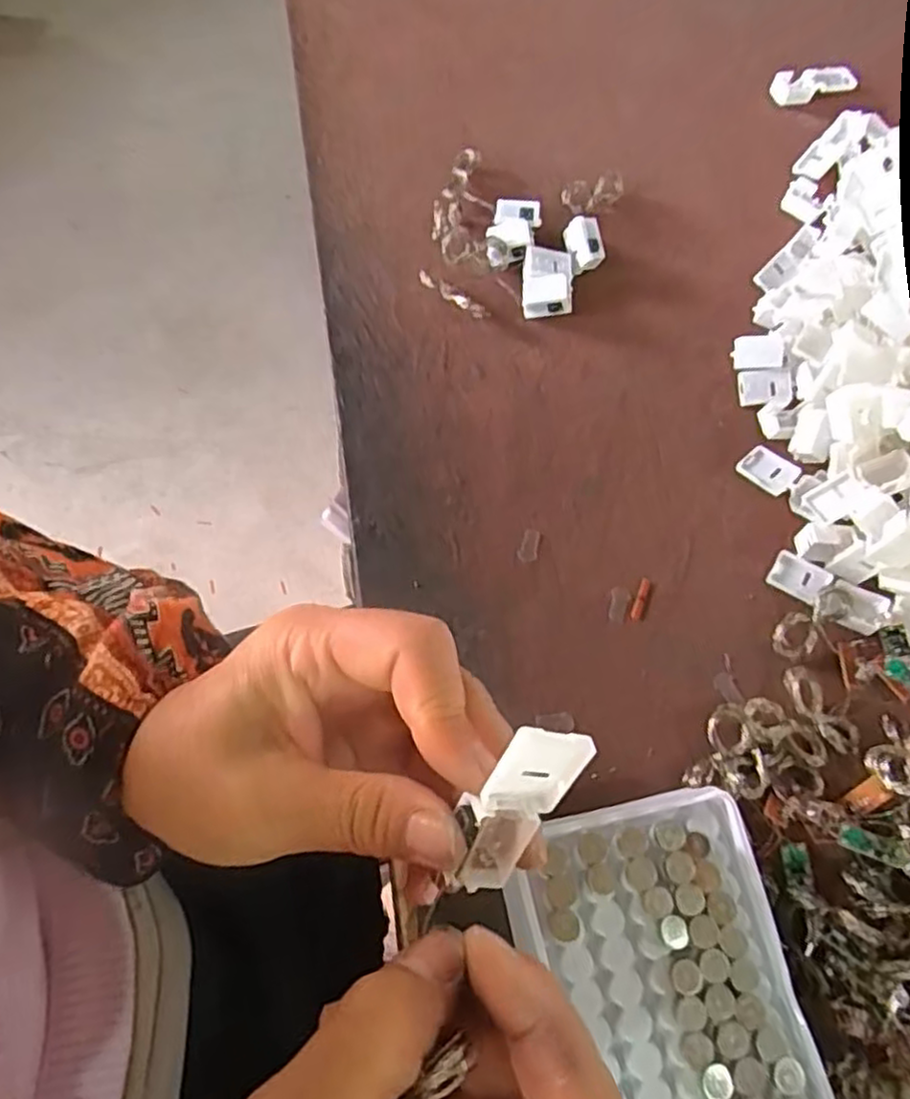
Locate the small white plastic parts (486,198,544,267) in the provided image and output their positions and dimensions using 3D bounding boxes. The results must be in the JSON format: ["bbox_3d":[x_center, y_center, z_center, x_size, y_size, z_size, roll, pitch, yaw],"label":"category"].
[{"bbox_3d":[0.033,-0.185,0.410,0.027,0.012,0.043,14,69,4],"label":"small white plastic parts"}]

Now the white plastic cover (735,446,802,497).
[{"bbox_3d":[0.168,-0.043,0.375,0.028,0.006,0.021,40,73,13],"label":"white plastic cover"}]

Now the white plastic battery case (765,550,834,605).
[{"bbox_3d":[0.173,0.014,0.351,0.026,0.004,0.020,33,71,11],"label":"white plastic battery case"}]

